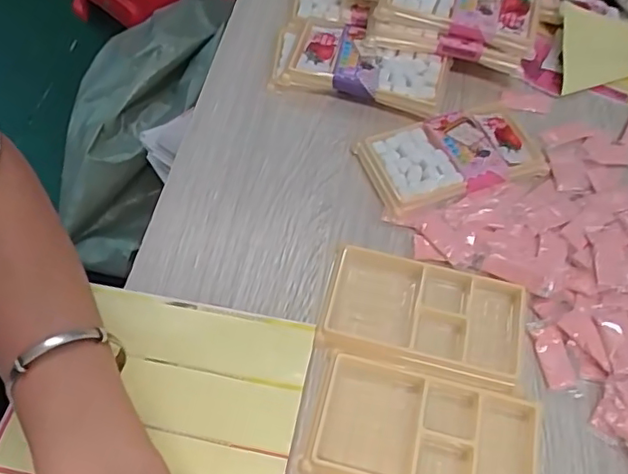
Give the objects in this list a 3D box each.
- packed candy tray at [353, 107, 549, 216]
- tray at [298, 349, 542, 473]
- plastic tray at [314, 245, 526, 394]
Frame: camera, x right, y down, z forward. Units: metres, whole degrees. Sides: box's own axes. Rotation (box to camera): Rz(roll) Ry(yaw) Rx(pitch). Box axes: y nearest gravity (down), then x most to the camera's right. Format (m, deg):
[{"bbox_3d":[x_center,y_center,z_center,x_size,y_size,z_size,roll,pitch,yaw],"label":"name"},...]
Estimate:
[{"bbox_3d":[0.109,-0.065,0.460,0.135,0.017,0.073,-17,59,-14],"label":"packed candy tray"},{"bbox_3d":[0.066,0.121,0.348,0.134,0.011,0.078,15,57,6],"label":"tray"},{"bbox_3d":[0.072,0.052,0.387,0.130,0.011,0.078,14,57,6],"label":"plastic tray"}]

